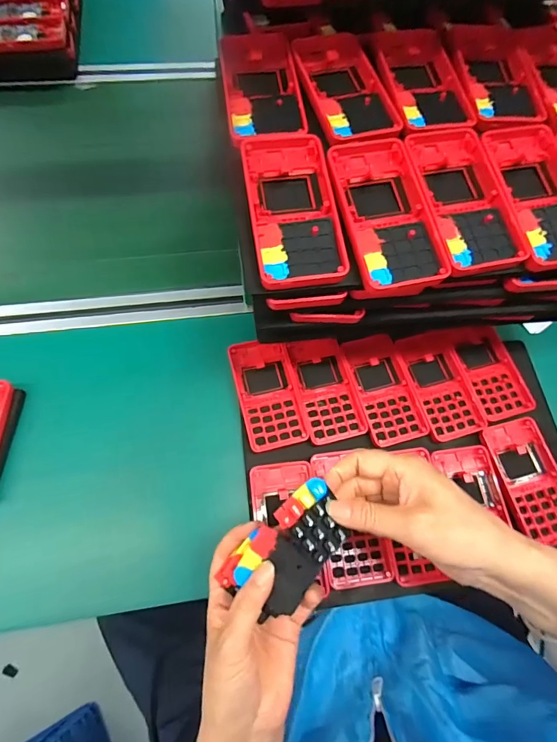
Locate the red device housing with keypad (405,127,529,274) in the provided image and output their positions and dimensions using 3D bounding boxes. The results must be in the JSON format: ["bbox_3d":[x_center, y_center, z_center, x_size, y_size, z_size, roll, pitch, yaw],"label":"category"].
[{"bbox_3d":[0.140,-0.135,0.311,0.064,0.022,0.129,-11,68,-8],"label":"red device housing with keypad"}]

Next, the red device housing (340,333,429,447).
[{"bbox_3d":[0.114,0.018,0.439,0.063,0.023,0.119,-15,69,-9],"label":"red device housing"}]

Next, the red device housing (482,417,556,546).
[{"bbox_3d":[0.258,0.111,0.415,0.068,0.016,0.121,-11,68,-8],"label":"red device housing"}]

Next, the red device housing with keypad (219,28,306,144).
[{"bbox_3d":[-0.014,-0.238,0.344,0.061,0.023,0.131,-7,68,-6],"label":"red device housing with keypad"}]

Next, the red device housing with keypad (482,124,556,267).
[{"bbox_3d":[0.200,-0.139,0.315,0.064,0.022,0.124,-8,68,-7],"label":"red device housing with keypad"}]

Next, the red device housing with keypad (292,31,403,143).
[{"bbox_3d":[0.055,-0.242,0.346,0.063,0.019,0.121,-13,68,-9],"label":"red device housing with keypad"}]

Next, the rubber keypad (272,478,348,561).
[{"bbox_3d":[0.029,0.112,0.302,0.043,0.005,0.051,-40,94,-15],"label":"rubber keypad"}]

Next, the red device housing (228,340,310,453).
[{"bbox_3d":[-0.012,0.022,0.433,0.062,0.014,0.121,-12,68,-8],"label":"red device housing"}]

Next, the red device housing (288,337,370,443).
[{"bbox_3d":[0.051,0.018,0.442,0.061,0.023,0.113,-12,68,-8],"label":"red device housing"}]

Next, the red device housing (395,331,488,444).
[{"bbox_3d":[0.177,0.013,0.449,0.064,0.013,0.122,-13,68,-9],"label":"red device housing"}]

